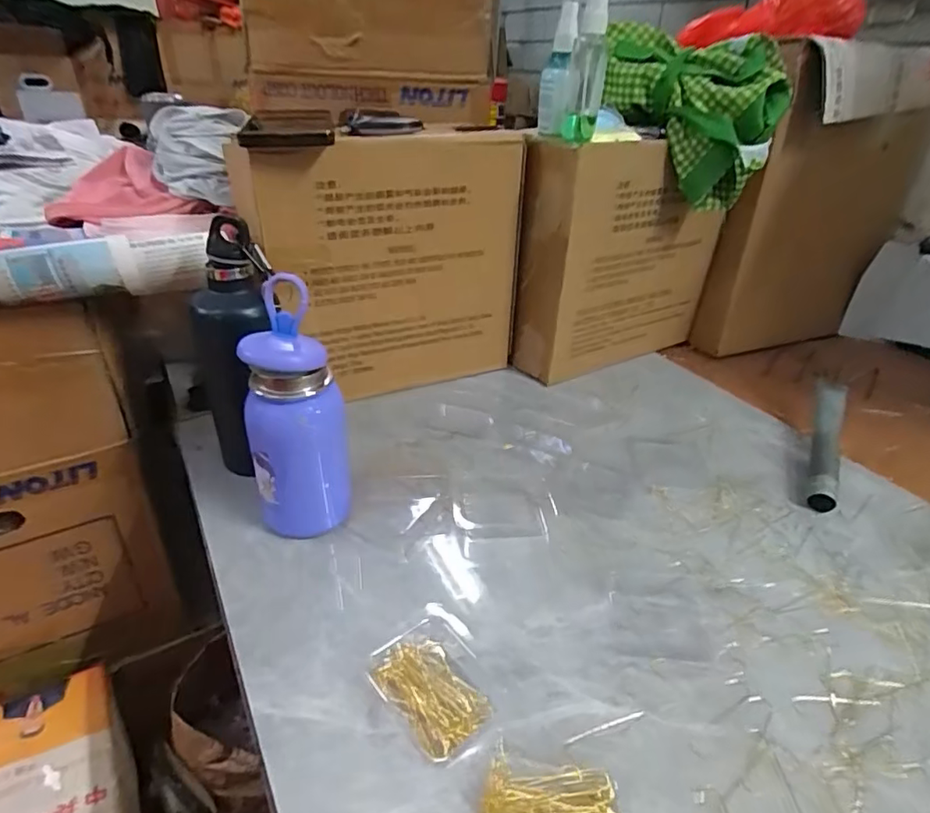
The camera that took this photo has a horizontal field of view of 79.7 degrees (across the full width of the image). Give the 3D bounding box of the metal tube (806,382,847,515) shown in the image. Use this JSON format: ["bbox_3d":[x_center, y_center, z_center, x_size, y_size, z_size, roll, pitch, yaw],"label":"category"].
[{"bbox_3d":[0.360,0.031,0.554,0.023,0.019,0.179,17,48,21],"label":"metal tube"}]

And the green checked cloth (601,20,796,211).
[{"bbox_3d":[0.236,-0.311,0.604,0.189,0.151,0.067,21,36,26],"label":"green checked cloth"}]

